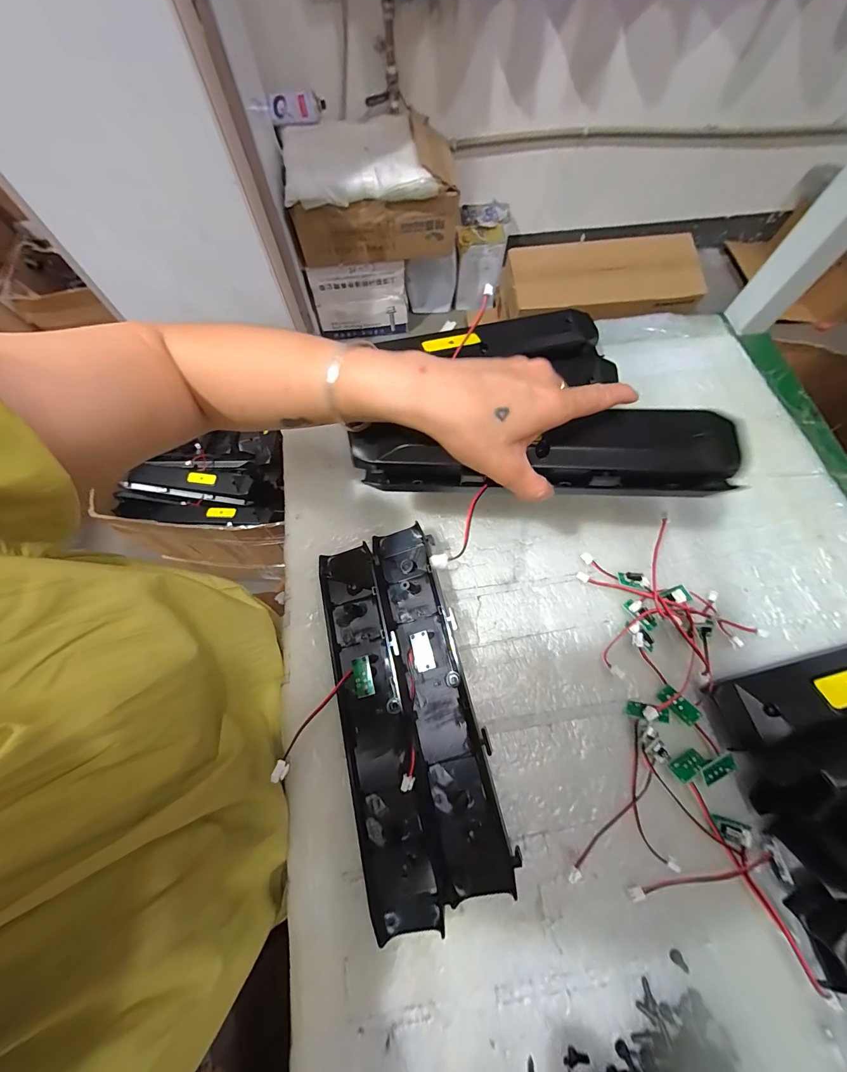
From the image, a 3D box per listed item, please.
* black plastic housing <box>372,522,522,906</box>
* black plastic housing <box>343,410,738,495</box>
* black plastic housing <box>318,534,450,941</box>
[{"bbox_3d":[0.007,0.121,0.299,0.059,0.023,0.271,-13,69,-4],"label":"black plastic housing"},{"bbox_3d":[0.084,-0.063,0.273,0.271,0.041,0.058,-1,68,6],"label":"black plastic housing"},{"bbox_3d":[-0.042,0.139,0.292,0.052,0.023,0.273,-12,69,-4],"label":"black plastic housing"}]

